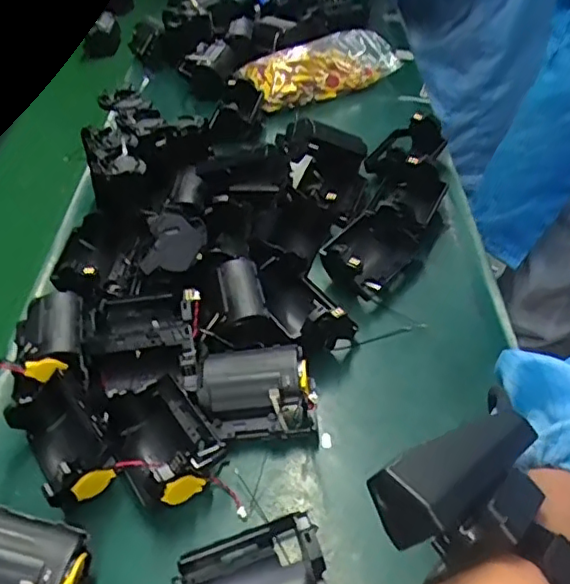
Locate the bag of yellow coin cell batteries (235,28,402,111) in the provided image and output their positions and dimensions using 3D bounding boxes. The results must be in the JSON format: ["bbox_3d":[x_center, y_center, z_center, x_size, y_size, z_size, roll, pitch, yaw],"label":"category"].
[{"bbox_3d":[0.041,-0.269,0.722,0.180,0.033,0.109,-18,44,-12],"label":"bag of yellow coin cell batteries"}]

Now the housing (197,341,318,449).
[{"bbox_3d":[-0.018,0.062,0.377,0.073,0.043,0.057,-5,44,4],"label":"housing"}]

